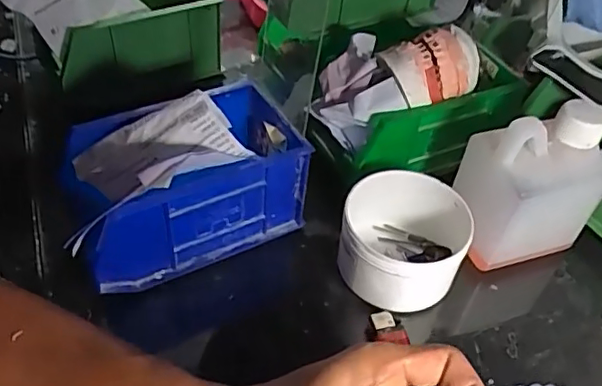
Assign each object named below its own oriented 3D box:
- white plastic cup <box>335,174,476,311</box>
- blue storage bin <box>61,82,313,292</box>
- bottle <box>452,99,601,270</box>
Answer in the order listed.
[{"bbox_3d":[0.074,0.038,0.432,0.084,0.061,0.091,3,45,-3],"label":"white plastic cup"},{"bbox_3d":[-0.088,-0.007,0.439,0.160,0.094,0.093,-20,51,-23],"label":"blue storage bin"},{"bbox_3d":[0.173,-0.009,0.432,0.096,0.114,0.062,-8,47,-13],"label":"bottle"}]

